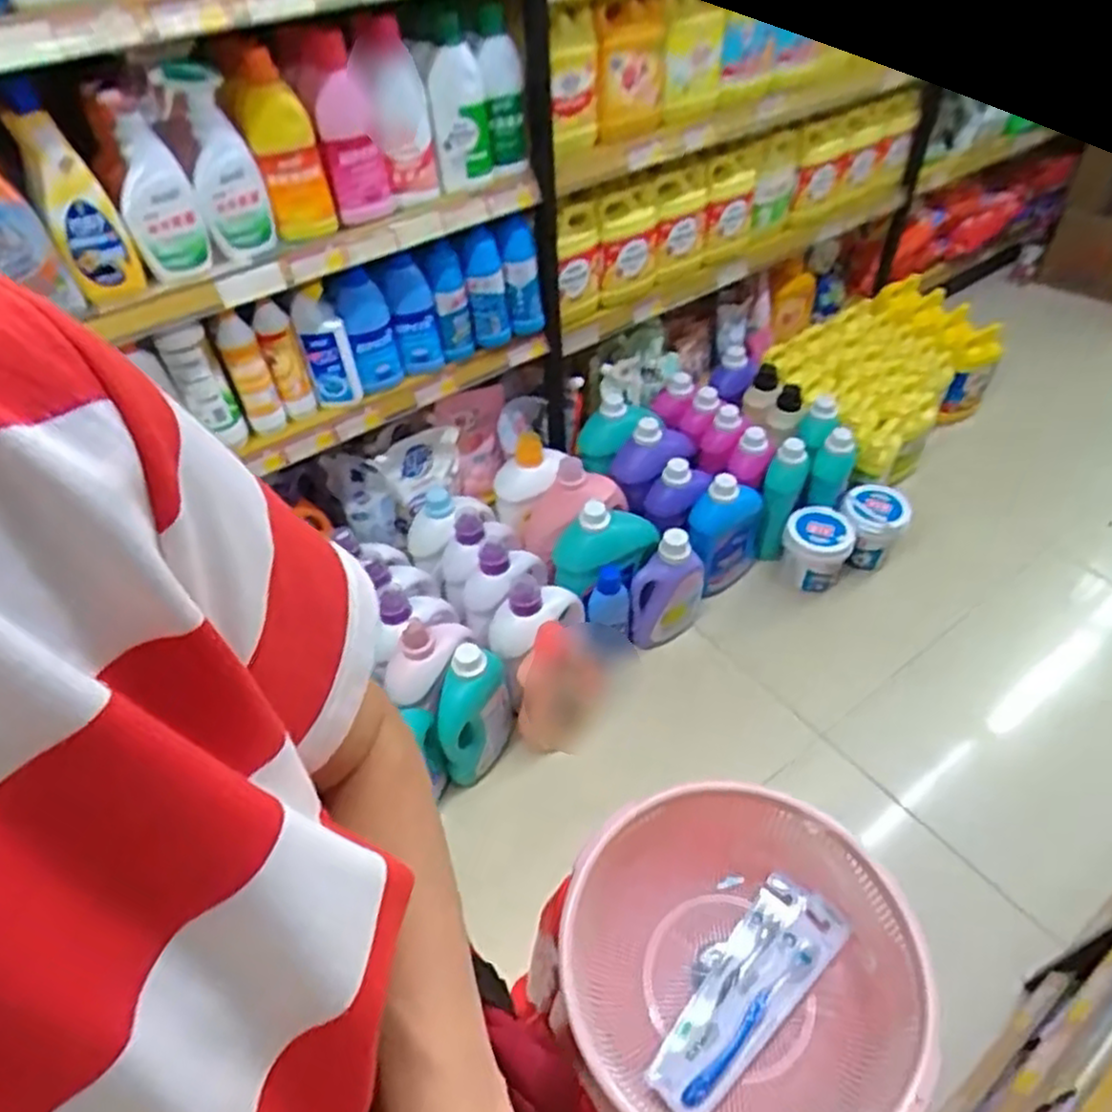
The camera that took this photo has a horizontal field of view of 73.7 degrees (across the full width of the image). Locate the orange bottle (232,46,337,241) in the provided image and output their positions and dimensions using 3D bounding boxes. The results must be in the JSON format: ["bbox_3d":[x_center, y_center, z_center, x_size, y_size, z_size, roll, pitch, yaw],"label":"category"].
[{"bbox_3d":[-0.406,-0.610,1.110,0.090,0.239,0.074,-16,47,-11],"label":"orange bottle"}]

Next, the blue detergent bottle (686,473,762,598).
[{"bbox_3d":[0.369,-0.050,1.607,0.159,0.280,0.083,-15,47,-11],"label":"blue detergent bottle"}]

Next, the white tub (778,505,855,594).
[{"bbox_3d":[0.585,-0.010,1.679,0.140,0.157,0.127,18,50,20],"label":"white tub"}]

